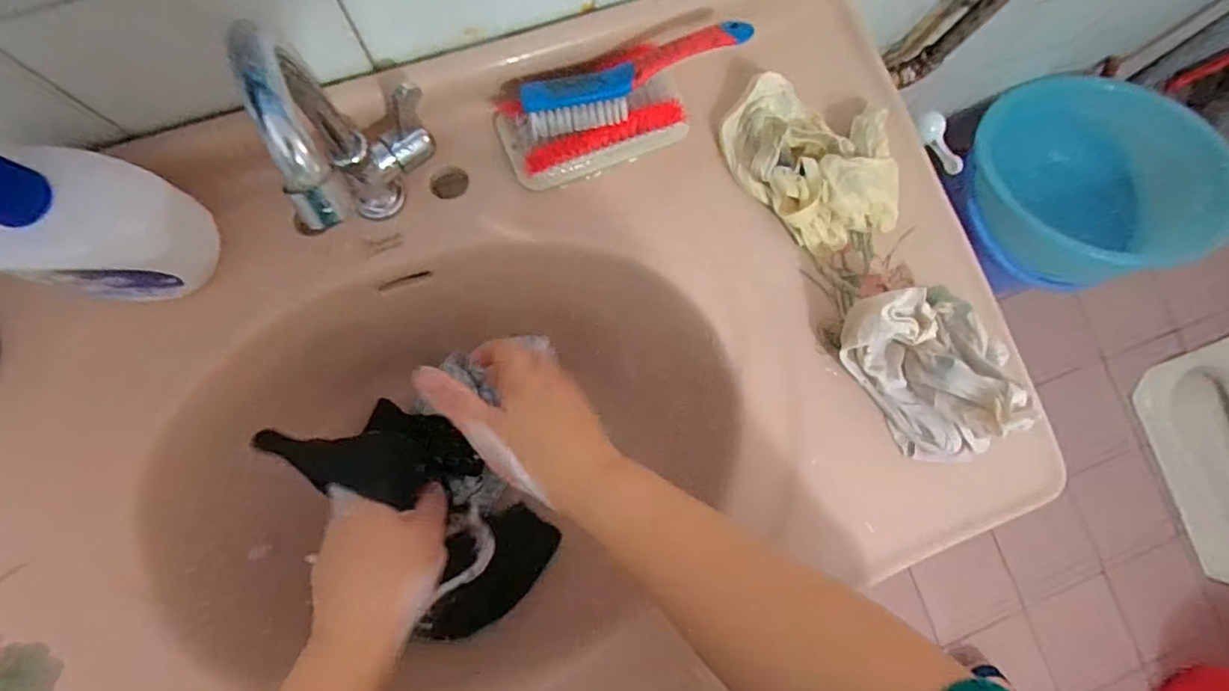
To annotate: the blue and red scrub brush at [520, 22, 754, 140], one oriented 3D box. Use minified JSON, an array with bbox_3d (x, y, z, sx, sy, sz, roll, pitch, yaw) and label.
[{"bbox_3d":[0.014,-0.181,0.393,0.151,0.030,0.036,-22,82,9],"label":"blue and red scrub brush"}]

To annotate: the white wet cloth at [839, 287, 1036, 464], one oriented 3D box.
[{"bbox_3d":[0.210,0.021,0.396,0.097,0.065,0.115,-5,83,-6],"label":"white wet cloth"}]

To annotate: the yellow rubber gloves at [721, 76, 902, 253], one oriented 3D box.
[{"bbox_3d":[0.145,-0.133,0.431,0.134,0.037,0.117,14,81,-4],"label":"yellow rubber gloves"}]

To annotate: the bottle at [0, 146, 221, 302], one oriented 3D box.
[{"bbox_3d":[-0.296,-0.067,0.326,0.084,0.164,0.080,20,81,-3],"label":"bottle"}]

